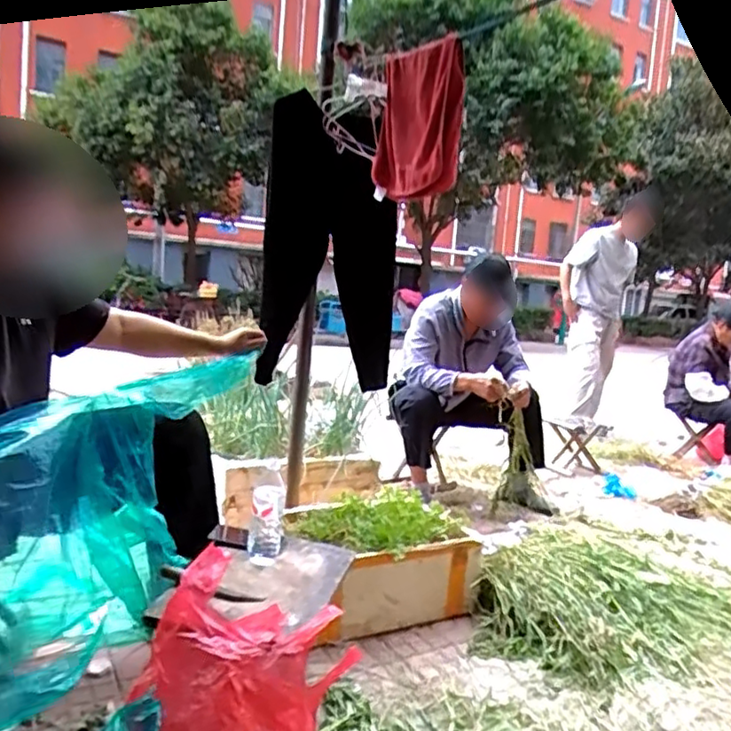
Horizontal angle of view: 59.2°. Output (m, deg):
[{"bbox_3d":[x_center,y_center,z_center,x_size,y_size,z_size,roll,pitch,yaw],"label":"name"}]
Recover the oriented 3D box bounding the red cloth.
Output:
[{"bbox_3d":[0.135,-0.596,1.595,0.095,0.348,0.269,-8,12,-36],"label":"red cloth"}]

